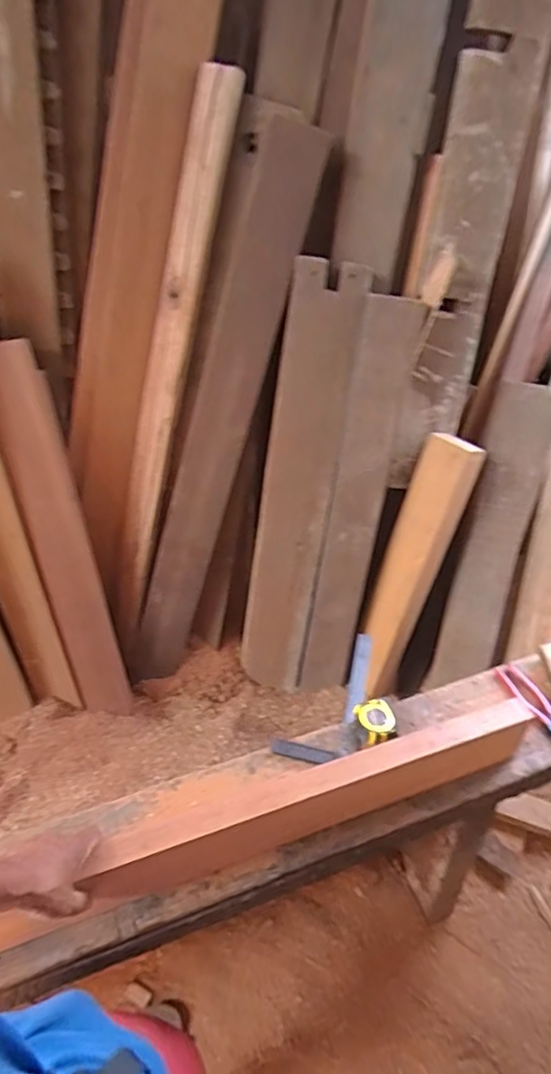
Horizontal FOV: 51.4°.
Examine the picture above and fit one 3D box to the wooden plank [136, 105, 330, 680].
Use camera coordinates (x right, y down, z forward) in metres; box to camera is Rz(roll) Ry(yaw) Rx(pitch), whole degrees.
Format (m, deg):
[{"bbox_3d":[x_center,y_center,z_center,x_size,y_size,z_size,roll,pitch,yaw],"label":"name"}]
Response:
[{"bbox_3d":[-0.145,-0.197,1.132,0.148,1.108,0.035,12,20,-22],"label":"wooden plank"}]

